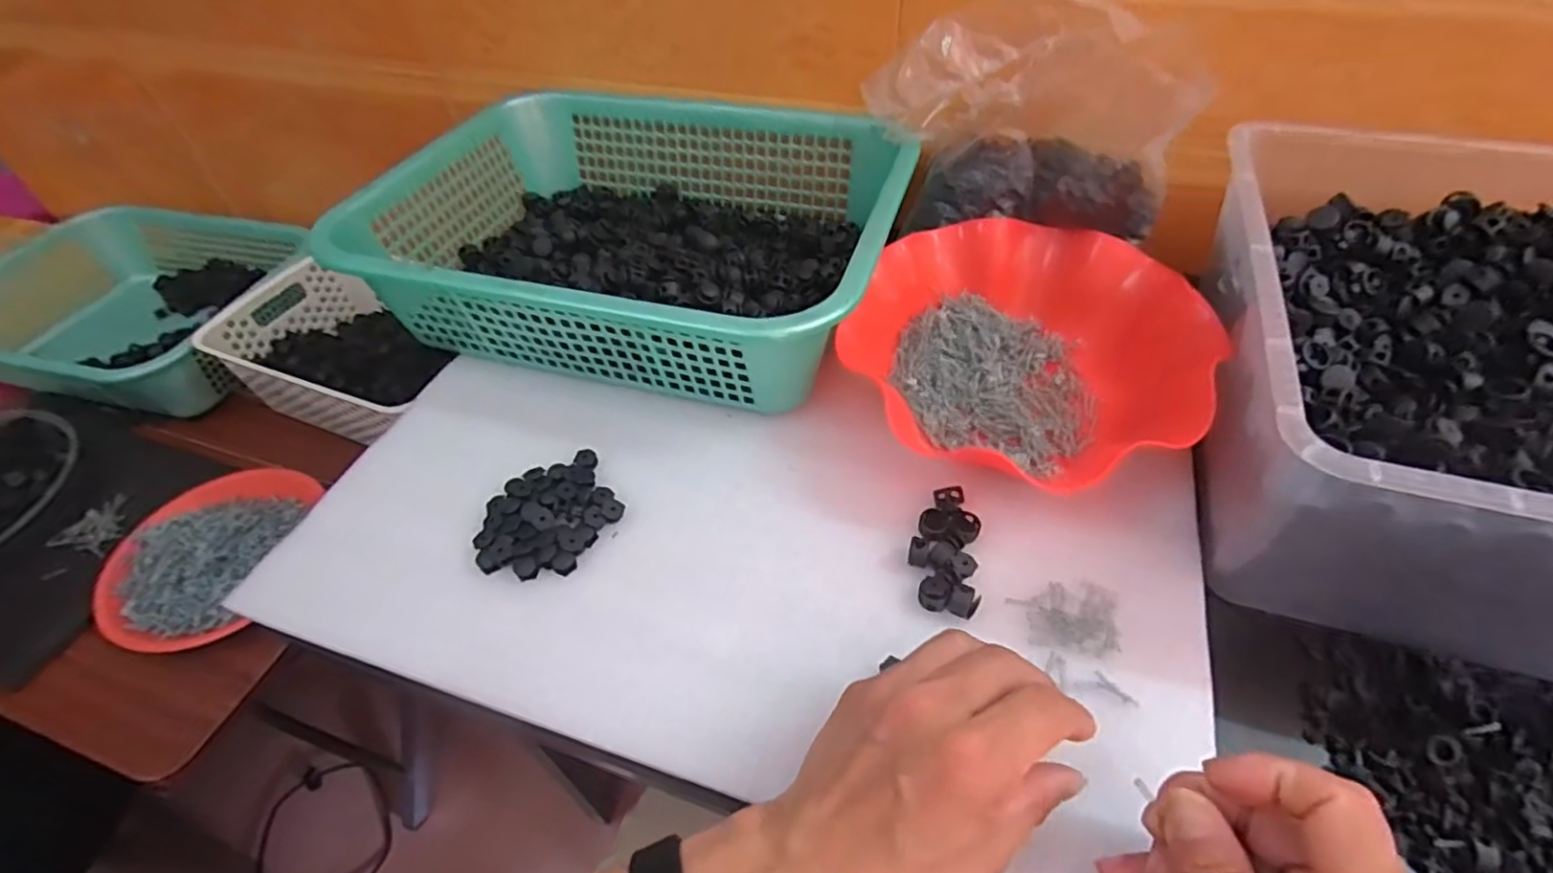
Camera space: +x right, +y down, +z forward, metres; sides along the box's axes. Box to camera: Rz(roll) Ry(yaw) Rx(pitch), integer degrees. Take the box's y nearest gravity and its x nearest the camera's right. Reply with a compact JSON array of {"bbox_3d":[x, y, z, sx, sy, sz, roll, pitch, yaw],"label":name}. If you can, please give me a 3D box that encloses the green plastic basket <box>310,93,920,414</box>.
[{"bbox_3d":[-0.101,-0.165,0.533,0.384,0.099,0.274,12,51,13],"label":"green plastic basket"}]

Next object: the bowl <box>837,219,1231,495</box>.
[{"bbox_3d":[0.154,-0.064,0.451,0.190,0.067,0.196,-2,50,2],"label":"bowl"}]

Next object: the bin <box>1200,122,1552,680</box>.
[{"bbox_3d":[0.382,-0.029,0.364,0.277,0.136,0.294,13,52,14],"label":"bin"}]

